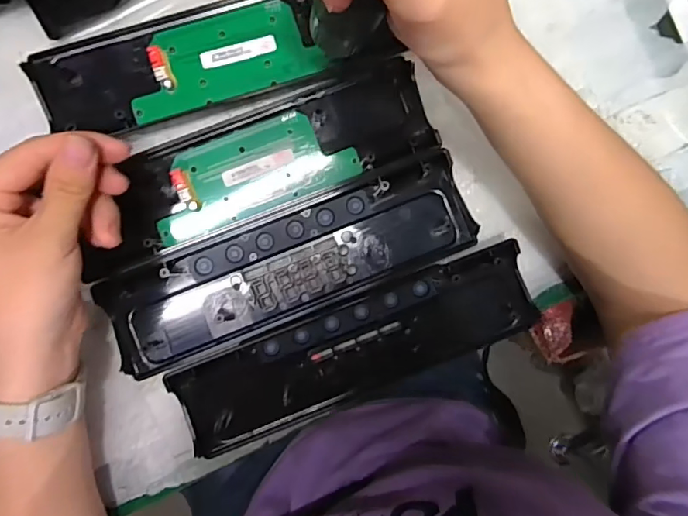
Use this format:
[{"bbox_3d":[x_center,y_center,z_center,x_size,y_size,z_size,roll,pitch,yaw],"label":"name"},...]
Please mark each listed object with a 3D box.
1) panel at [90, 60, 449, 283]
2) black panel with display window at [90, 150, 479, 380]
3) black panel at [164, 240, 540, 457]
[{"bbox_3d":[-0.057,-0.060,0.339,0.237,0.022,0.071,-24,97,-4],"label":"panel"},{"bbox_3d":[-0.034,0.006,0.345,0.244,0.013,0.068,-21,93,-3],"label":"black panel with display window"},{"bbox_3d":[0.011,0.063,0.349,0.243,0.017,0.064,-21,93,-3],"label":"black panel"}]

